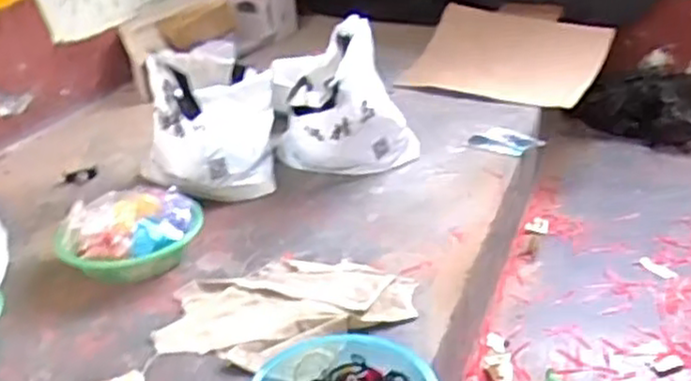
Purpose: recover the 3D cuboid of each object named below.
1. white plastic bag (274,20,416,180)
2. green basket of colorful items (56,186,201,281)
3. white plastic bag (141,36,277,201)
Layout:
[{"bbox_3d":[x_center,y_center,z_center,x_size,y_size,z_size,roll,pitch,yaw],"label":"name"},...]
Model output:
[{"bbox_3d":[0.003,-0.180,1.527,0.283,0.256,0.327,-10,28,-12],"label":"white plastic bag"},{"bbox_3d":[-0.362,0.074,1.229,0.236,0.108,0.183,-7,27,-6],"label":"green basket of colorful items"},{"bbox_3d":[-0.291,-0.150,1.513,0.284,0.247,0.282,-7,27,-6],"label":"white plastic bag"}]

